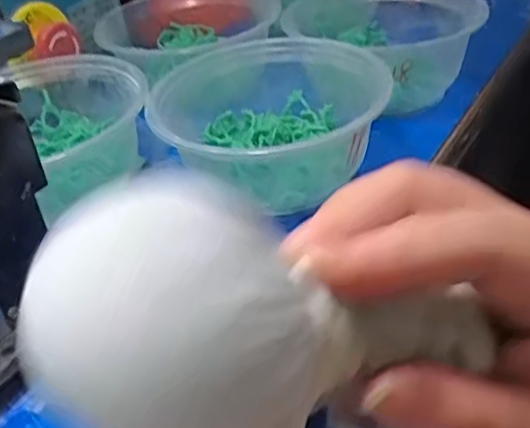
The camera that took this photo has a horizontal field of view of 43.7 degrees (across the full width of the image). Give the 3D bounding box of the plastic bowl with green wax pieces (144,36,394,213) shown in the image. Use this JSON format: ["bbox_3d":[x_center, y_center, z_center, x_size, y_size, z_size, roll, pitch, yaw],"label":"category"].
[{"bbox_3d":[0.004,-0.060,0.388,0.127,0.048,0.131,-4,35,3],"label":"plastic bowl with green wax pieces"}]

